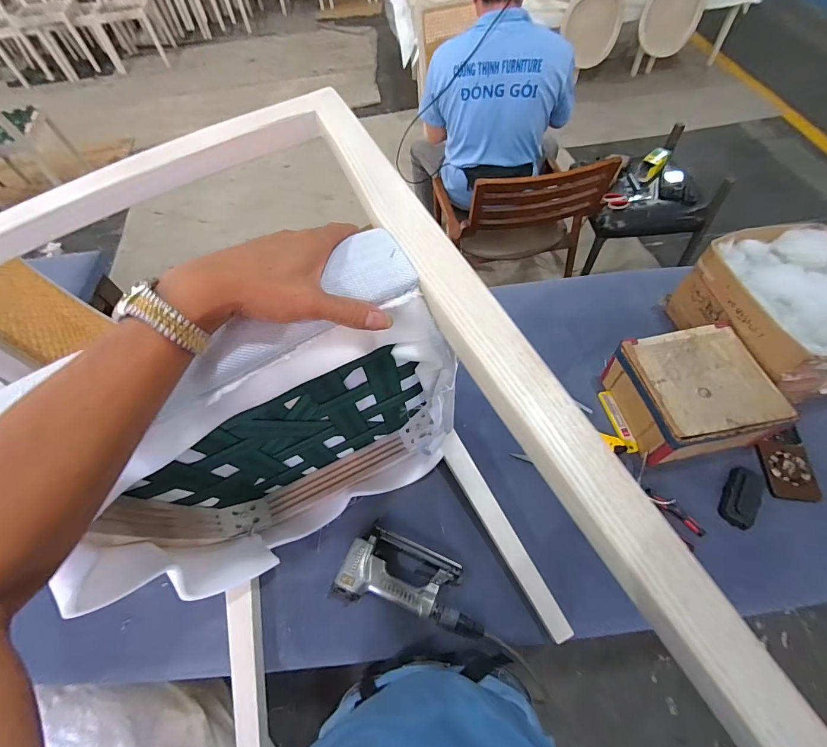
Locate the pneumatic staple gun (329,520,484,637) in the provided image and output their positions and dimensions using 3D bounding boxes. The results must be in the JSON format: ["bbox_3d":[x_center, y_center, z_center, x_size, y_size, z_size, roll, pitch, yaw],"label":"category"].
[{"bbox_3d":[-0.001,0.362,0.658,0.243,0.053,0.124,17,61,14],"label":"pneumatic staple gun"}]

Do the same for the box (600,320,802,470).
[{"bbox_3d":[0.530,0.039,0.722,0.235,0.121,0.225,-10,58,-2],"label":"box"}]

